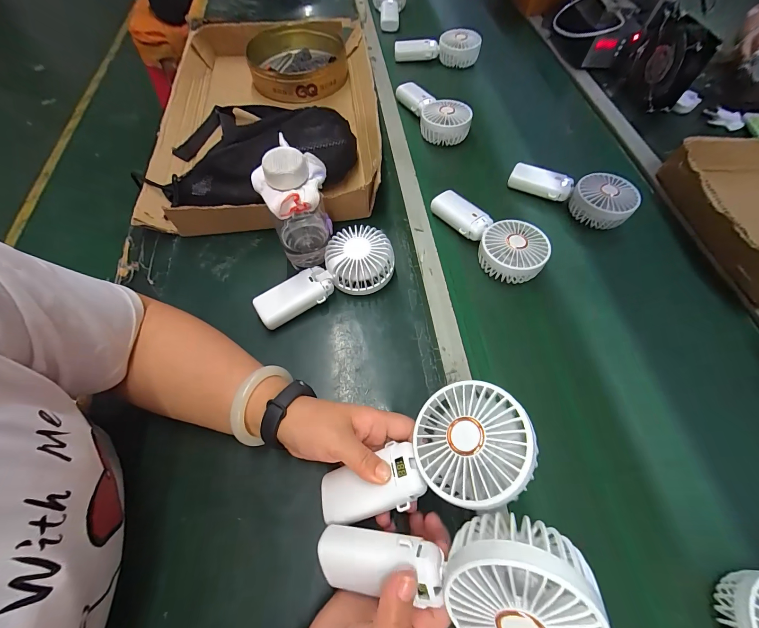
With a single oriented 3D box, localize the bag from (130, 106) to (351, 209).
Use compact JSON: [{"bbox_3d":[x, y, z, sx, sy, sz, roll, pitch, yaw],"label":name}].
[{"bbox_3d":[-0.175,-0.233,0.467,0.308,0.083,0.110,-25,64,-13],"label":"bag"}]

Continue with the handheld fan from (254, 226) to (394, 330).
[{"bbox_3d":[-0.066,-0.043,0.401,0.175,0.050,0.075,-30,66,-16],"label":"handheld fan"}]

